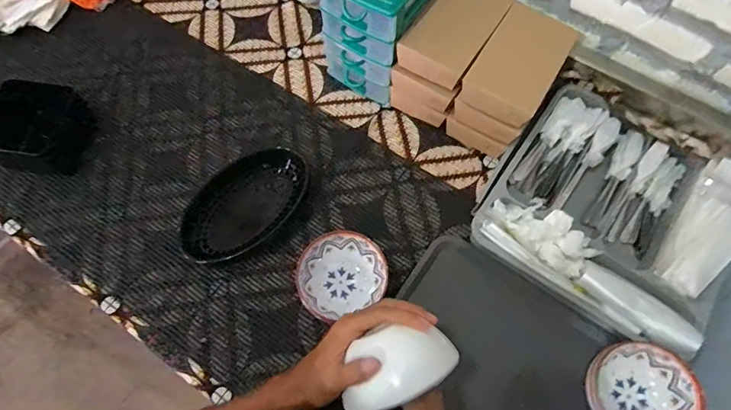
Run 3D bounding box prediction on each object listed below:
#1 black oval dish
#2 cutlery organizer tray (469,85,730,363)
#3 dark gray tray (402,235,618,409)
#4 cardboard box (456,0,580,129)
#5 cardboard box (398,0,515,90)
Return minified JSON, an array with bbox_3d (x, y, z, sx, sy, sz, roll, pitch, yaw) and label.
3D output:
[{"bbox_3d":[-0.188,0.000,0.664,0.214,0.040,0.122,-42,76,-14],"label":"black oval dish"},{"bbox_3d":[0.364,0.006,0.636,0.324,0.081,0.328,36,74,11],"label":"cutlery organizer tray"},{"bbox_3d":[0.184,0.242,0.574,0.357,0.017,0.268,35,84,20],"label":"dark gray tray"},{"bbox_3d":[0.230,-0.210,0.643,0.109,0.047,0.168,31,73,10],"label":"cardboard box"},{"bbox_3d":[0.138,-0.272,0.661,0.105,0.048,0.172,33,73,10],"label":"cardboard box"}]

